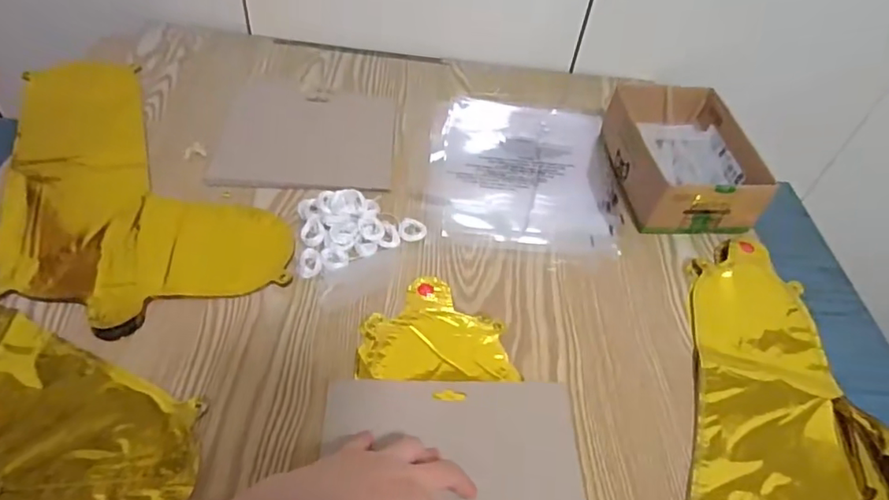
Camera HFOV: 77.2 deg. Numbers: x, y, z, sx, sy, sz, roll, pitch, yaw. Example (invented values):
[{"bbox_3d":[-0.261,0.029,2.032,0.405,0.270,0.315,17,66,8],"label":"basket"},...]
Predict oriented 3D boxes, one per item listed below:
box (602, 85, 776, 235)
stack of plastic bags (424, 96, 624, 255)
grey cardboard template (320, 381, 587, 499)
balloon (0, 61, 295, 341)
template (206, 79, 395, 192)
[{"bbox_3d":[0.263,-0.104,0.623,0.126,0.066,0.181,-1,48,-8],"label":"box"},{"bbox_3d":[0.089,-0.095,0.637,0.209,0.006,0.243,6,48,-2],"label":"stack of plastic bags"},{"bbox_3d":[0.007,0.171,0.400,0.189,0.010,0.162,3,50,-6],"label":"grey cardboard template"},{"bbox_3d":[-0.306,-0.076,0.545,0.223,0.037,0.343,-18,53,-21],"label":"balloon"},{"bbox_3d":[-0.151,-0.132,0.640,0.181,0.006,0.182,5,50,-6],"label":"template"}]

